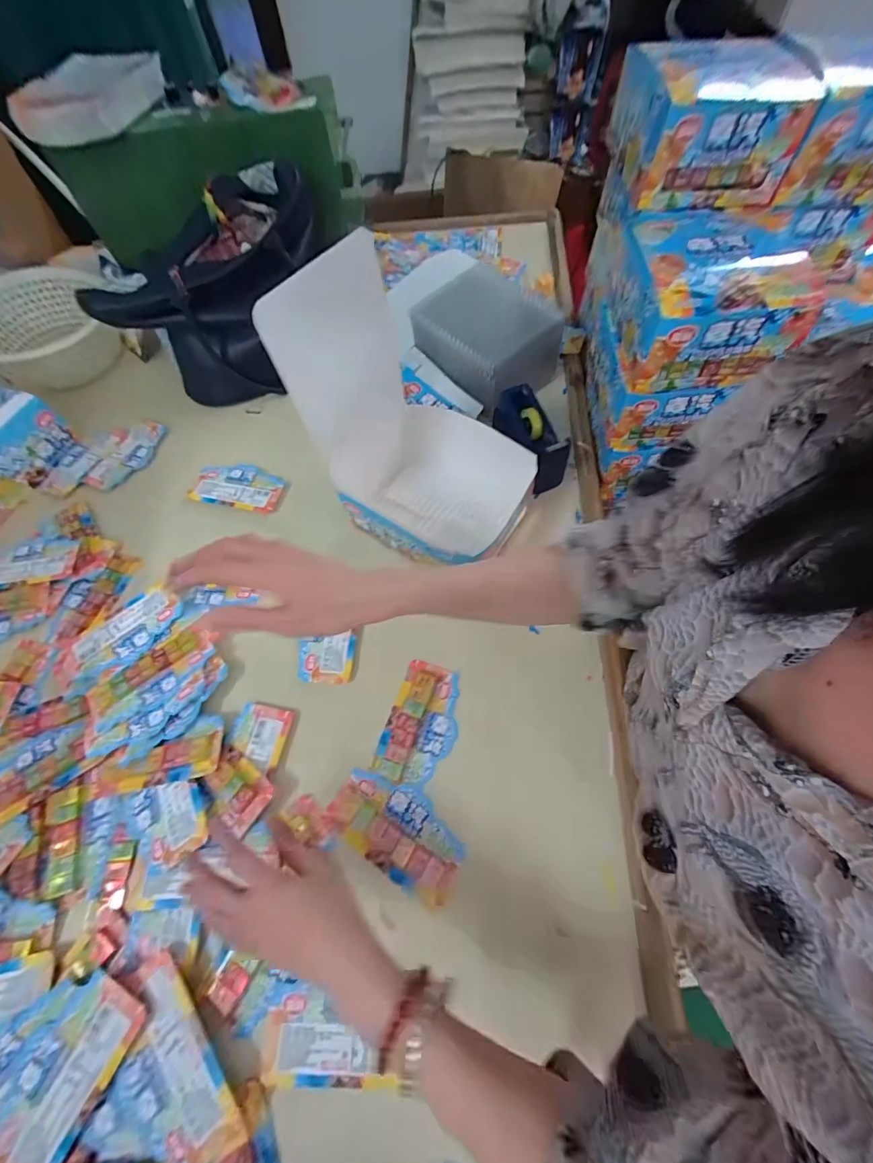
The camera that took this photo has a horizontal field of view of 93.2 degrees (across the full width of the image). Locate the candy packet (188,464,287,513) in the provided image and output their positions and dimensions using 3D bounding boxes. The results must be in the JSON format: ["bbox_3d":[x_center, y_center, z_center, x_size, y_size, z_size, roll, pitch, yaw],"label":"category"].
[{"bbox_3d":[-0.305,-0.148,0.637,0.146,0.013,0.075,13,65,7],"label":"candy packet"}]

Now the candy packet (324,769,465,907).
[{"bbox_3d":[-0.040,0.255,0.428,0.141,0.010,0.076,29,68,14],"label":"candy packet"}]

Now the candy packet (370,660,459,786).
[{"bbox_3d":[-0.016,0.162,0.474,0.077,0.011,0.133,19,66,10],"label":"candy packet"}]

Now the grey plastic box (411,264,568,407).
[{"bbox_3d":[0.080,-0.395,0.663,0.170,0.093,0.208,-34,67,-13],"label":"grey plastic box"}]

